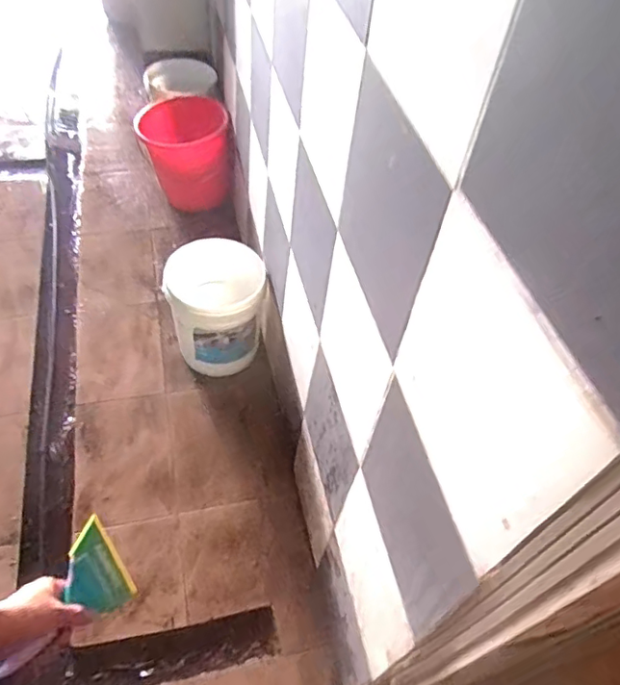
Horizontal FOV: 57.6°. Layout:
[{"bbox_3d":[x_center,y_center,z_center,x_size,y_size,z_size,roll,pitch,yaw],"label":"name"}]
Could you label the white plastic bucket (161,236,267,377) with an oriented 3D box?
[{"bbox_3d":[-0.312,-0.127,1.960,0.327,0.339,0.341,4,51,-5],"label":"white plastic bucket"}]

